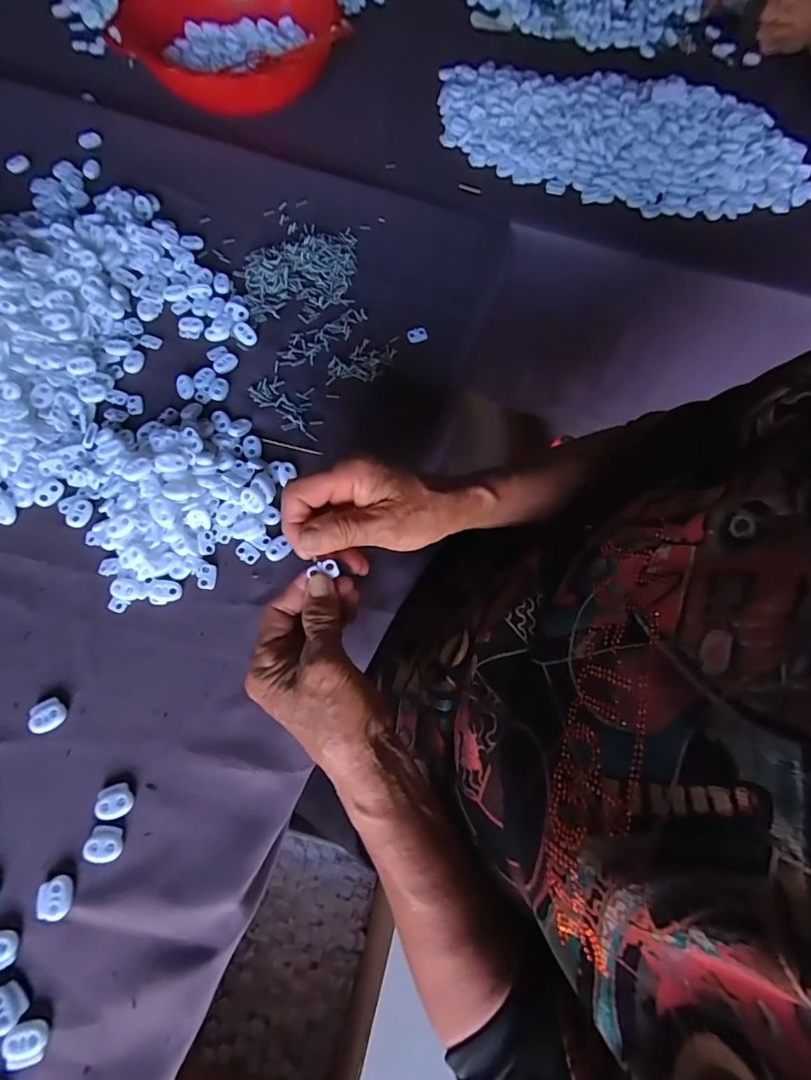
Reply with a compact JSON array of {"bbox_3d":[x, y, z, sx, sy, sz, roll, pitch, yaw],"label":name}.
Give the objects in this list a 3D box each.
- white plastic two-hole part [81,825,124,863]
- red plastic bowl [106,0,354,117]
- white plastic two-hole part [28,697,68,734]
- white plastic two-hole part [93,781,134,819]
[{"bbox_3d":[-0.188,0.190,0.305,0.022,0.005,0.019,1,69,-3],"label":"white plastic two-hole part"},{"bbox_3d":[-0.199,-0.570,0.567,0.248,0.075,0.200,-5,69,-5],"label":"red plastic bowl"},{"bbox_3d":[-0.241,0.118,0.329,0.022,0.005,0.020,-30,73,-13],"label":"white plastic two-hole part"},{"bbox_3d":[-0.187,0.168,0.313,0.022,0.005,0.019,-14,70,-8],"label":"white plastic two-hole part"}]

